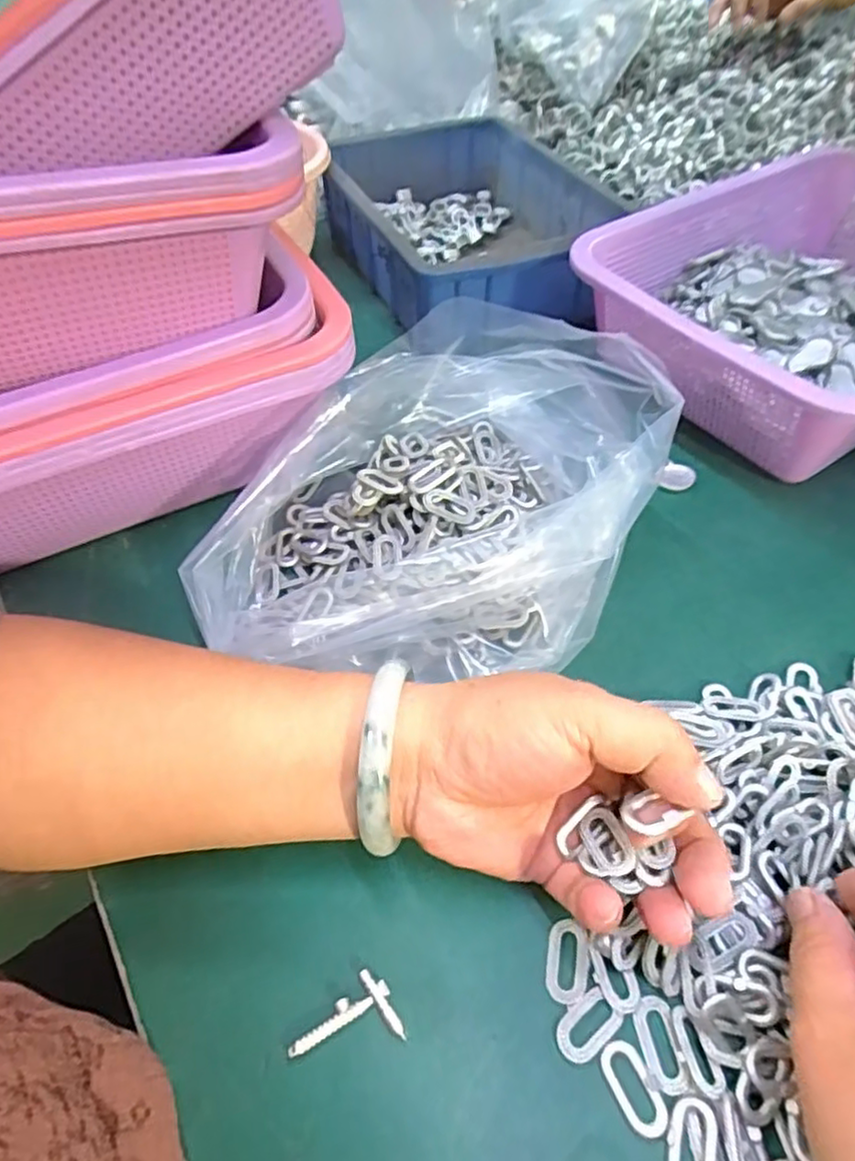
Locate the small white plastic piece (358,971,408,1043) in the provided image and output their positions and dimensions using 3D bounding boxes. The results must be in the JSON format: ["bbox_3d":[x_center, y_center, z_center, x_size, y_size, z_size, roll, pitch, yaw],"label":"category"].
[{"bbox_3d":[-0.014,0.147,0.234,0.007,0.004,0.025,-33,57,-22],"label":"small white plastic piece"}]

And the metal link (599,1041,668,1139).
[{"bbox_3d":[0.067,0.166,0.219,0.013,0.004,0.026,-21,53,-15],"label":"metal link"}]

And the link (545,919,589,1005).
[{"bbox_3d":[0.051,0.137,0.241,0.014,0.004,0.026,10,52,10],"label":"link"}]

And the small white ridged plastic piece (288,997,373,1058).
[{"bbox_3d":[-0.034,0.152,0.231,0.031,0.004,0.008,-26,54,-18],"label":"small white ridged plastic piece"}]

